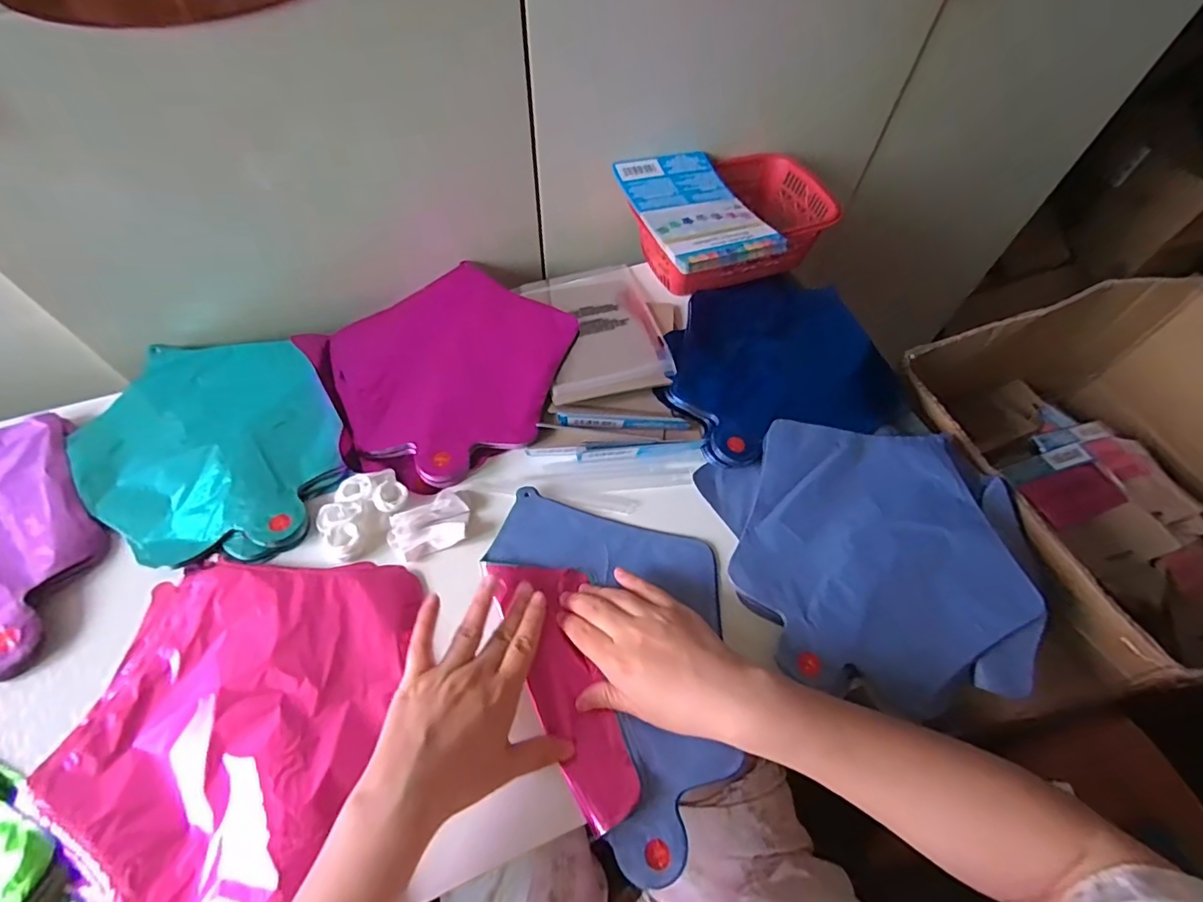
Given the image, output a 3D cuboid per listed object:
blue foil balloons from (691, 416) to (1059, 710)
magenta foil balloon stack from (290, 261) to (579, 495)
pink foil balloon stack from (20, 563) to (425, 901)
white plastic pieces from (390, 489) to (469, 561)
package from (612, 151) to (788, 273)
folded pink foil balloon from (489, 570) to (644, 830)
[{"bbox_3d":[0.241,0.076,0.428,0.273,0.021,0.228,-7,61,-8],"label":"blue foil balloons"},{"bbox_3d":[-0.147,-0.085,0.513,0.235,0.028,0.228,-34,67,-21],"label":"magenta foil balloon stack"},{"bbox_3d":[-0.247,0.179,0.341,0.190,0.018,0.235,11,60,2],"label":"pink foil balloon stack"},{"bbox_3d":[-0.141,0.062,0.431,0.064,0.010,0.045,-27,65,-18],"label":"white plastic pieces"},{"bbox_3d":[0.094,-0.252,0.536,0.113,0.020,0.184,-16,60,-12],"label":"package"},{"bbox_3d":[-0.022,0.161,0.382,0.062,0.008,0.188,-18,60,-14],"label":"folded pink foil balloon"}]

